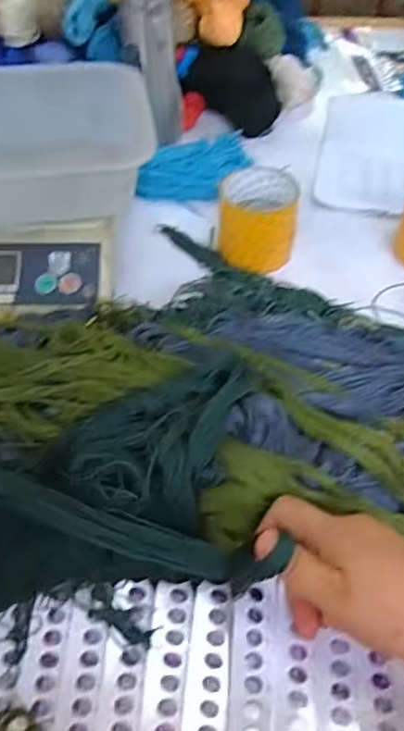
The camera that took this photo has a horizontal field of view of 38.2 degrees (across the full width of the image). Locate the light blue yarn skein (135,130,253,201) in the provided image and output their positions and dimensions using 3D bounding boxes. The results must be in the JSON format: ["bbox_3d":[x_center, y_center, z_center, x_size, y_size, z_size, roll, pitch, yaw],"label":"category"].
[{"bbox_3d":[-0.002,-0.240,0.710,0.167,0.036,0.084,-31,56,-24],"label":"light blue yarn skein"}]

